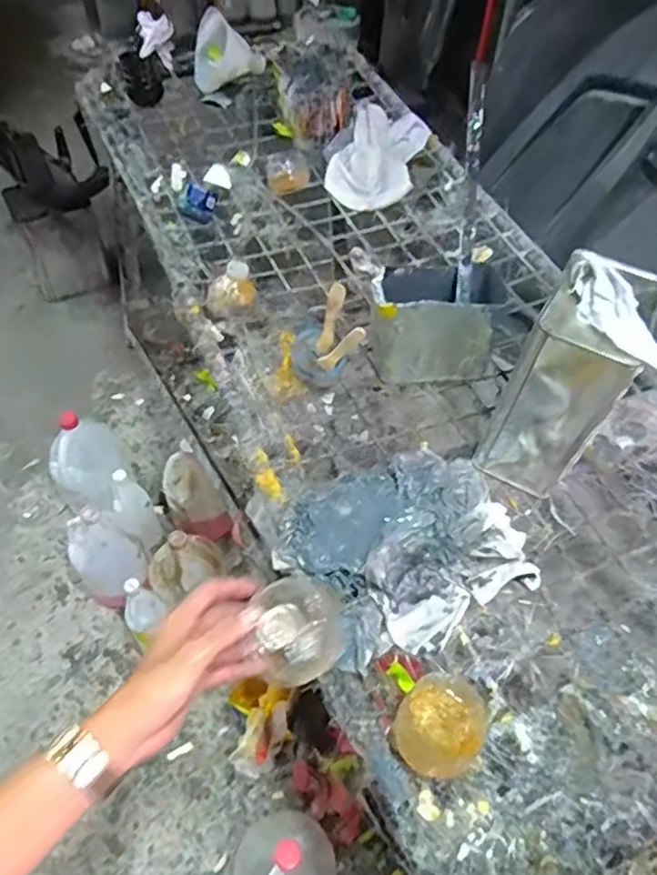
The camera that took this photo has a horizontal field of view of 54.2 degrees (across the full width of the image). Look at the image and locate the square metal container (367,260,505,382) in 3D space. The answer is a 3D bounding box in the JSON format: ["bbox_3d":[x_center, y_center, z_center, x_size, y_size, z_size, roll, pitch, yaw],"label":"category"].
[{"bbox_3d":[0.150,-0.160,0.906,0.175,0.125,0.102,-2,51,-3],"label":"square metal container"}]

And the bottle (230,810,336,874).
[{"bbox_3d":[-0.077,0.724,1.074,0.166,0.217,0.162,1,51,-1],"label":"bottle"}]

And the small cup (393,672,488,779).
[{"bbox_3d":[0.106,0.277,0.612,0.088,0.048,0.079,-35,60,-26],"label":"small cup"}]

